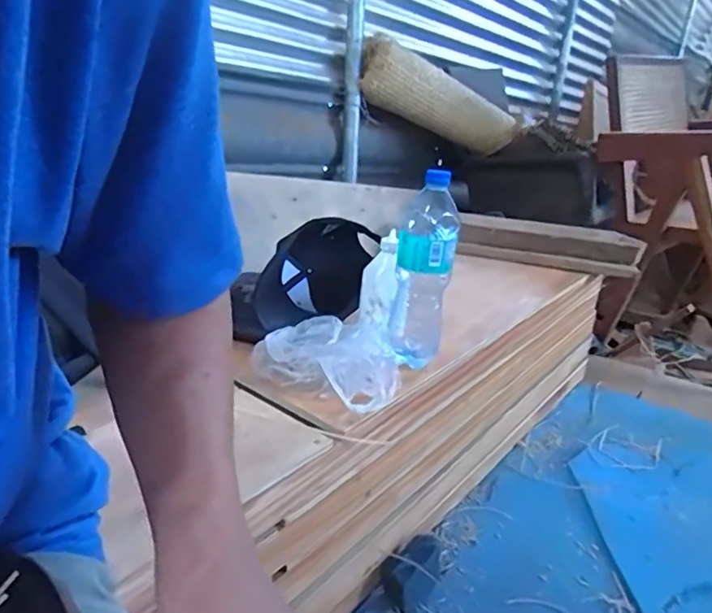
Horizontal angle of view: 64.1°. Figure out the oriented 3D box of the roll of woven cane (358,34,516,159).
[{"bbox_3d":[0.242,-0.620,1.750,0.575,0.171,0.178,17,10,-35],"label":"roll of woven cane"}]

